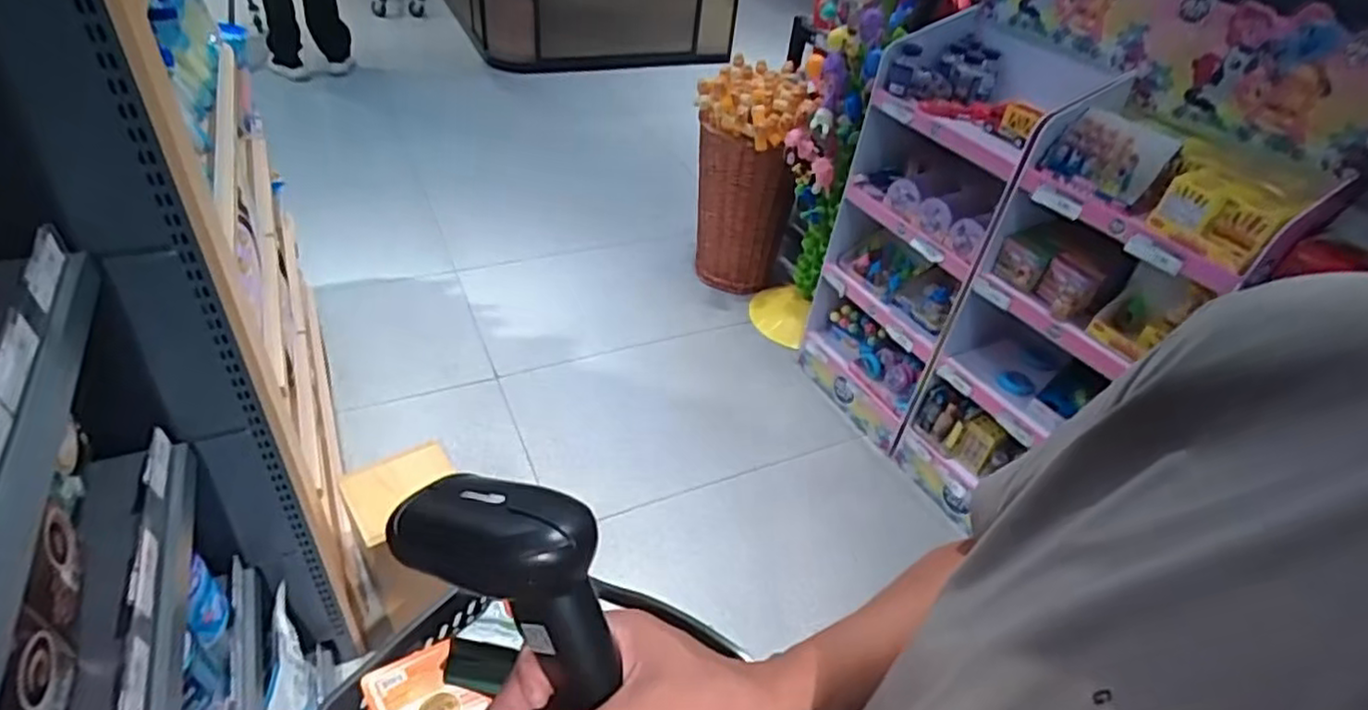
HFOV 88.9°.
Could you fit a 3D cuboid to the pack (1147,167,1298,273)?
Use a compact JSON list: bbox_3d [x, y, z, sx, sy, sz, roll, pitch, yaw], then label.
[{"bbox_3d":[0.872,-0.227,1.144,0.165,0.112,0.067,34,46,28],"label":"pack"}]

